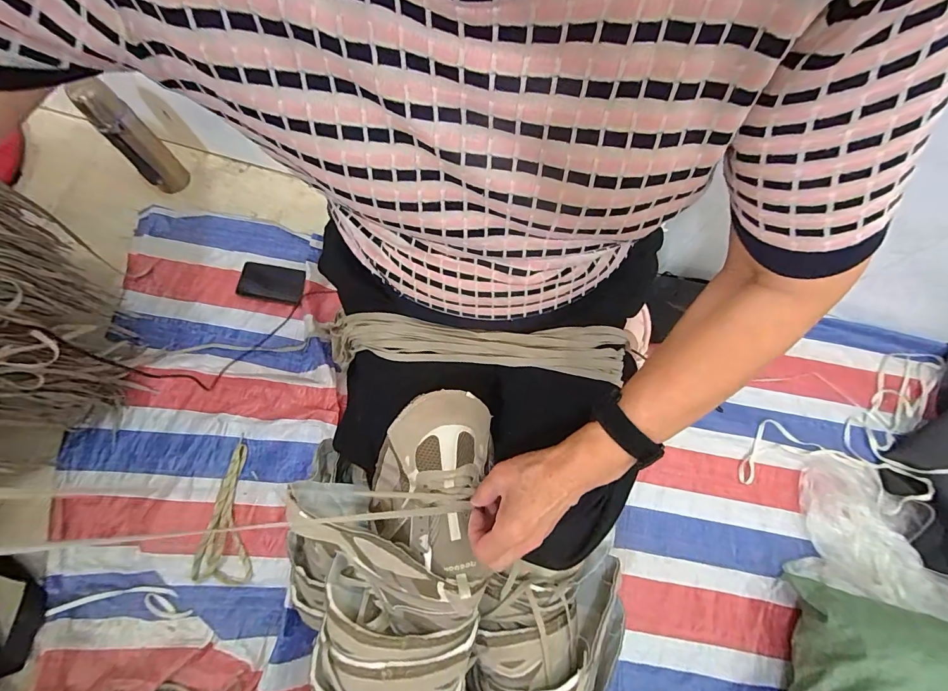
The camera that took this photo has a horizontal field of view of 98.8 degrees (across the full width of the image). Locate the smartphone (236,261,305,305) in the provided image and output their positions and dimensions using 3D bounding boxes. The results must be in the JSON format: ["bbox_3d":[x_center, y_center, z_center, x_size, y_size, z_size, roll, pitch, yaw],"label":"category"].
[{"bbox_3d":[-0.410,-0.128,0.824,0.152,0.012,0.076,10,77,9],"label":"smartphone"}]

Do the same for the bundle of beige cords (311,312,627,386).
[{"bbox_3d":[0.006,0.000,0.457,0.316,0.072,0.056,6,73,-1],"label":"bundle of beige cords"}]

